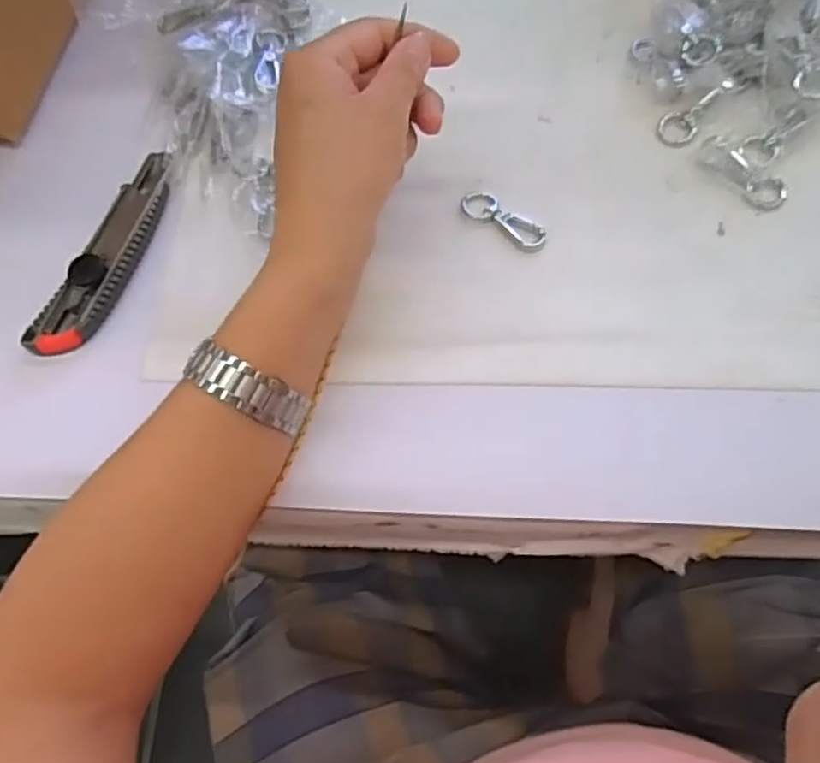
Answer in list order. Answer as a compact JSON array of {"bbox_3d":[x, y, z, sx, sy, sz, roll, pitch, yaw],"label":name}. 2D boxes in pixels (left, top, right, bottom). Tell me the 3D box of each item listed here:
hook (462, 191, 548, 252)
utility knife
[{"bbox_3d":[0.058,-0.100,0.419,0.059,0.007,0.022,38,76,16],"label":"hook"},{"bbox_3d":[-0.184,-0.081,0.423,0.038,0.015,0.148,18,71,10],"label":"utility knife"}]

